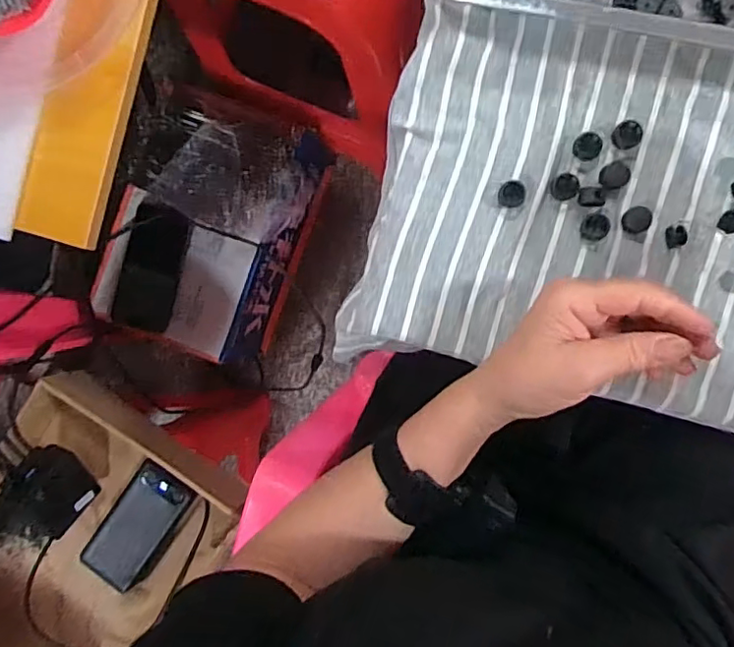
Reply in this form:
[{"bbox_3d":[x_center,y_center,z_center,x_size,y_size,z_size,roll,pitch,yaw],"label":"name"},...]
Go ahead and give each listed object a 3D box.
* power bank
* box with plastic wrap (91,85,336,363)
[{"bbox_3d":[-0.270,0.237,0.690,0.072,0.030,0.140,35,95,4],"label":"power bank"},{"bbox_3d":[-0.213,-0.129,0.831,0.220,0.207,0.320,16,94,5],"label":"box with plastic wrap"}]

